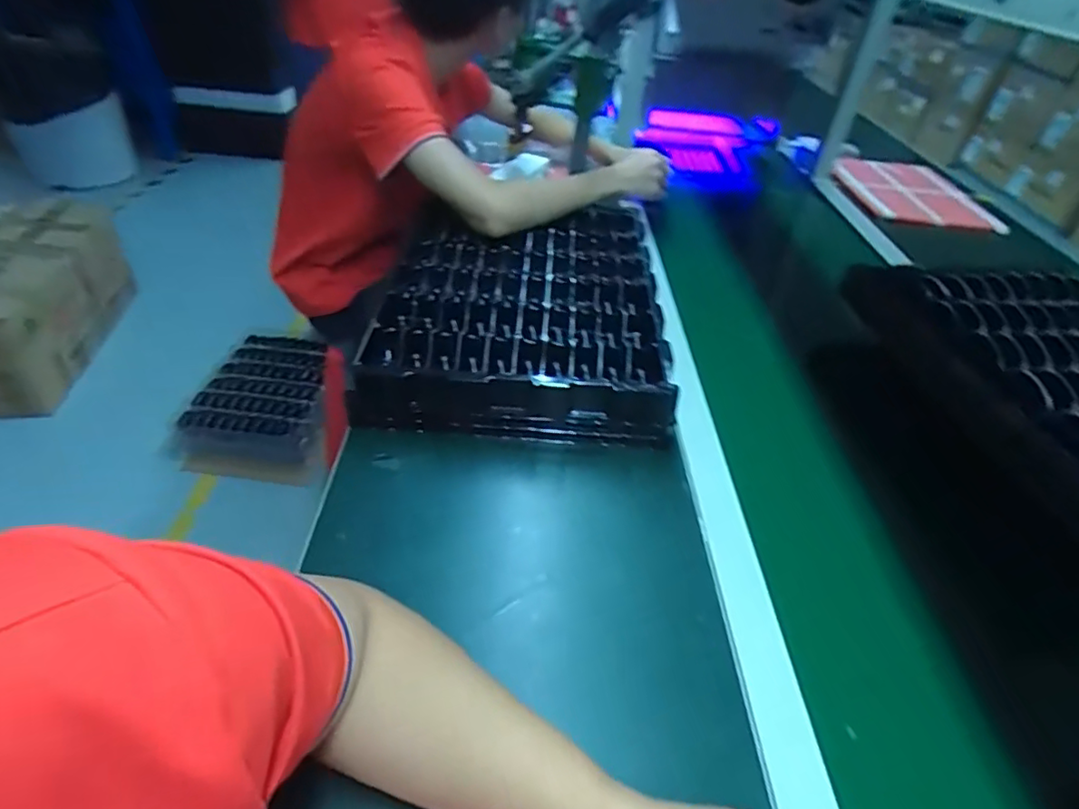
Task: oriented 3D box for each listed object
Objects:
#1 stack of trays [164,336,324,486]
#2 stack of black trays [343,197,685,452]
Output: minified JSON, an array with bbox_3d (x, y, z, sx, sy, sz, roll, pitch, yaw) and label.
[{"bbox_3d":[-0.763,-0.010,1.686,0.393,0.123,0.525,1,40,-4],"label":"stack of trays"},{"bbox_3d":[-0.020,-0.130,0.775,0.324,0.077,0.445,4,39,0],"label":"stack of black trays"}]

